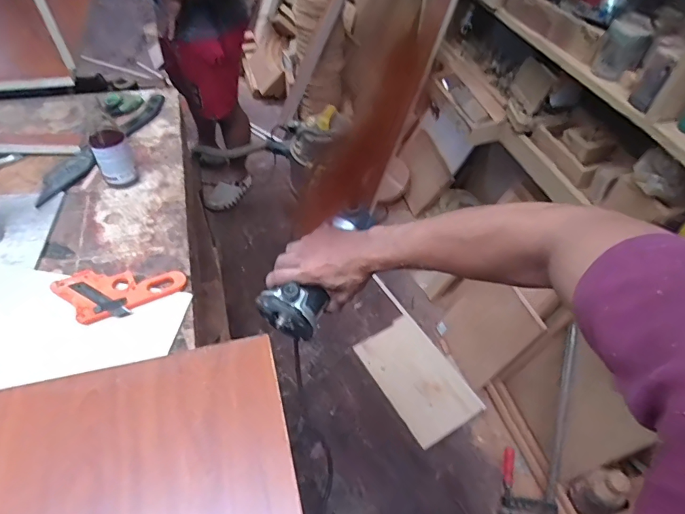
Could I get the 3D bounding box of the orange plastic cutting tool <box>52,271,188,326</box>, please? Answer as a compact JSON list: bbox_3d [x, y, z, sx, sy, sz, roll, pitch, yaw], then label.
[{"bbox_3d":[-0.333,0.040,0.653,0.163,0.014,0.107,-28,57,-25],"label":"orange plastic cutting tool"}]

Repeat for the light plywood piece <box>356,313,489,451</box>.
[{"bbox_3d":[0.254,0.411,1.497,0.261,0.014,0.413,-25,54,-23],"label":"light plywood piece"}]

